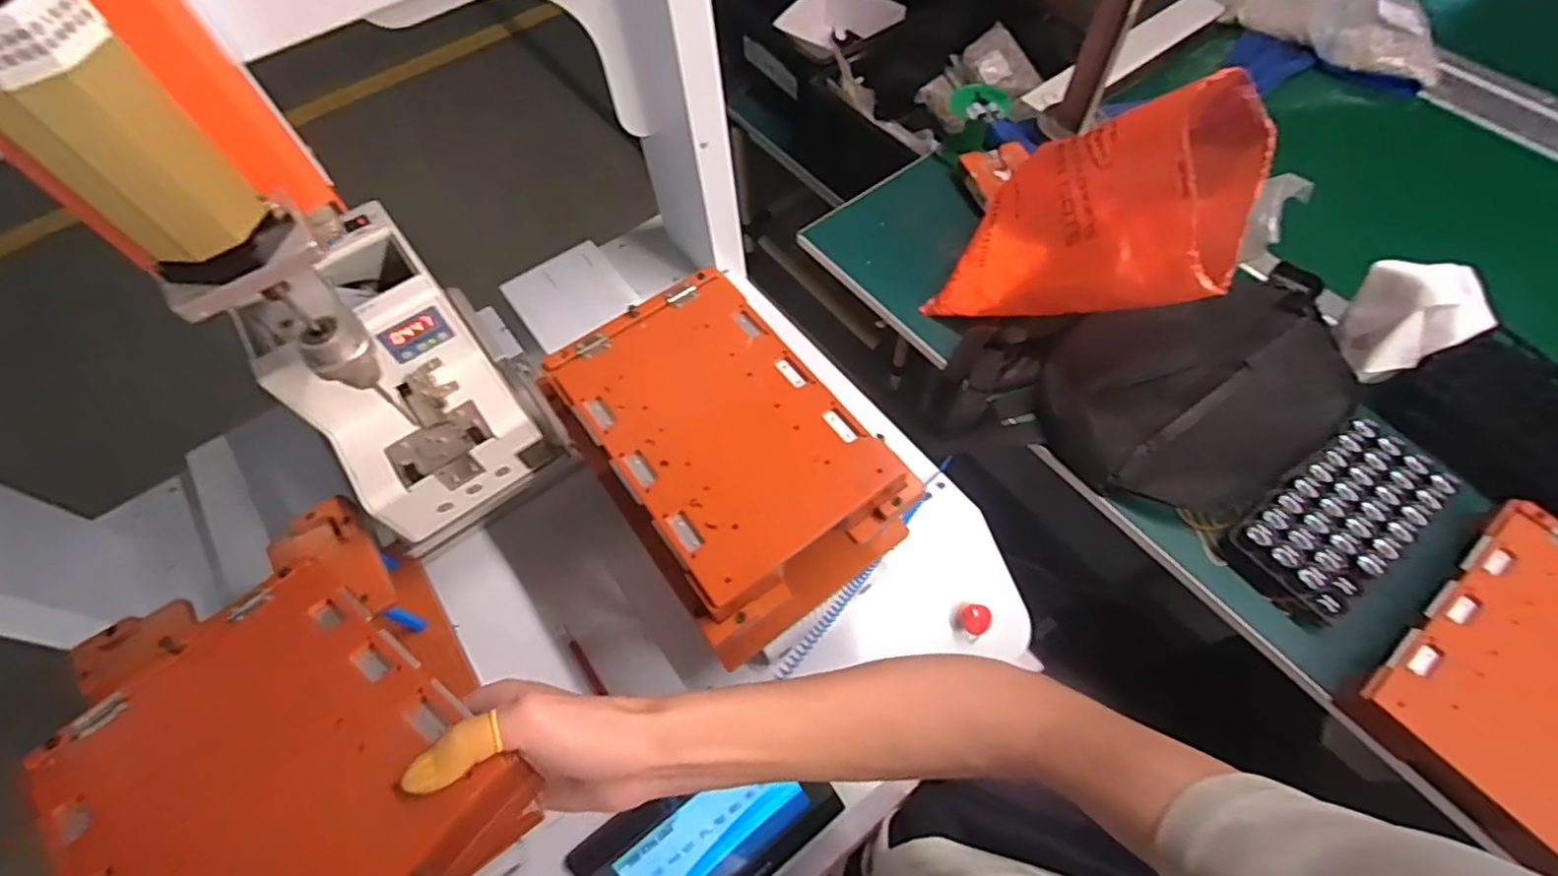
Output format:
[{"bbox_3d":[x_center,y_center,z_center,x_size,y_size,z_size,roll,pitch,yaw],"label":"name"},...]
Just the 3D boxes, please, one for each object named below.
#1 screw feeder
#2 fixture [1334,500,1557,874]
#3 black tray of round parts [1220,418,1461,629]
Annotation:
[{"bbox_3d":[-0.294,-0.049,0.526,0.145,0.154,0.199,-33,65,-15],"label":"screw feeder"},{"bbox_3d":[0.590,0.181,0.502,0.261,0.033,0.170,-37,66,-17],"label":"fixture"},{"bbox_3d":[0.492,0.069,0.577,0.197,0.030,0.098,-35,65,-16],"label":"black tray of round parts"}]

